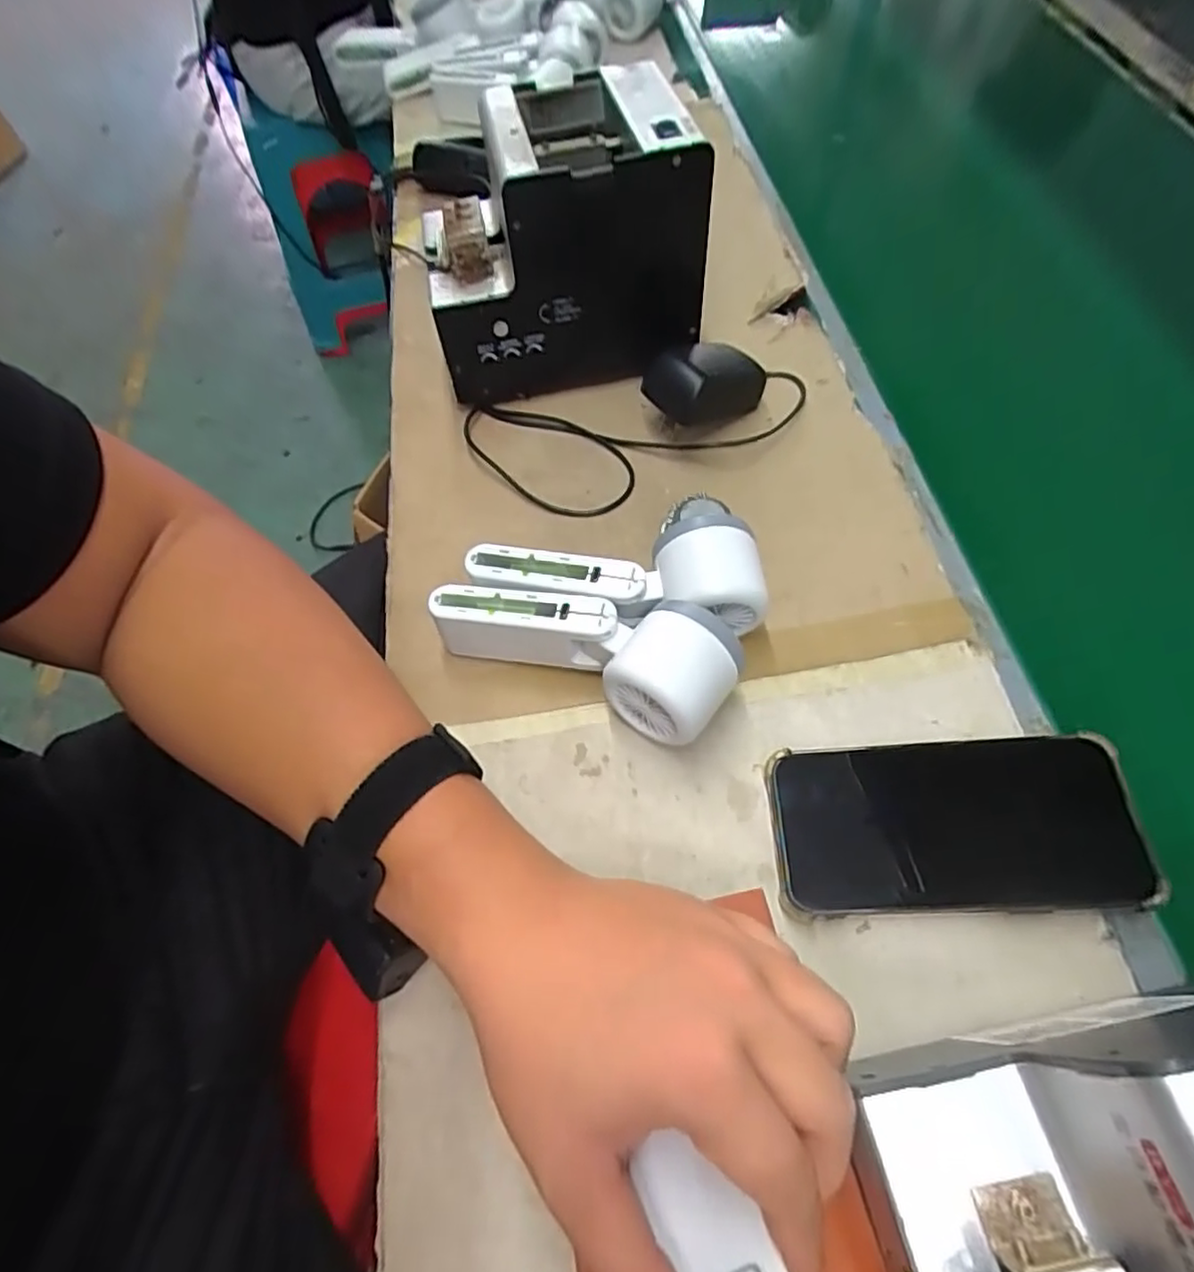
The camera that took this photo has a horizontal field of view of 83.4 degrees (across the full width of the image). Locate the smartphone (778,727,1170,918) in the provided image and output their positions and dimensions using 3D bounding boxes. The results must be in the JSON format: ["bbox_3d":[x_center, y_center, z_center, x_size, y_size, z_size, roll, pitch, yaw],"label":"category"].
[{"bbox_3d":[0.169,0.090,0.320,0.162,0.012,0.079,-5,62,8],"label":"smartphone"}]

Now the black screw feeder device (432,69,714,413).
[{"bbox_3d":[-0.030,-0.269,0.455,0.178,0.137,0.134,-14,59,-4],"label":"black screw feeder device"}]

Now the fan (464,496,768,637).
[{"bbox_3d":[0.010,-0.033,0.379,0.162,0.063,0.057,0,59,4],"label":"fan"}]

